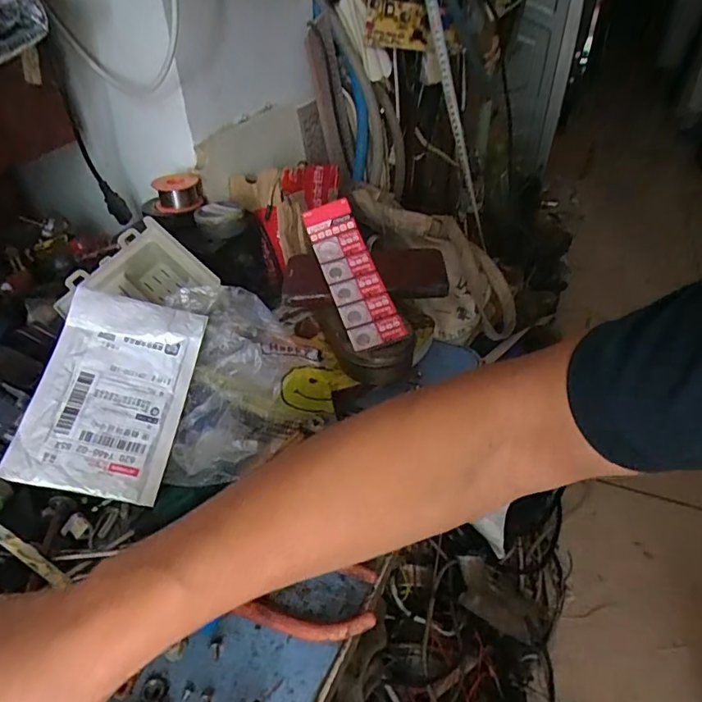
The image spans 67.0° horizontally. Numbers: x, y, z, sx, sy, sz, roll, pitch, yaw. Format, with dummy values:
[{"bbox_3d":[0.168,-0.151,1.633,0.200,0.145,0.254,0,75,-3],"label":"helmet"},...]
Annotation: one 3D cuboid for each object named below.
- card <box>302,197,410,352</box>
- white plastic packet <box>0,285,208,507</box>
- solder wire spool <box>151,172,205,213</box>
[{"bbox_3d":[0.000,-0.079,0.520,0.049,0.019,0.176,-19,58,-2],"label":"card"},{"bbox_3d":[-0.187,0.030,0.418,0.107,0.014,0.160,14,62,-12],"label":"white plastic packet"},{"bbox_3d":[-0.206,-0.189,0.631,0.056,0.032,0.056,-12,40,-13],"label":"solder wire spool"}]

